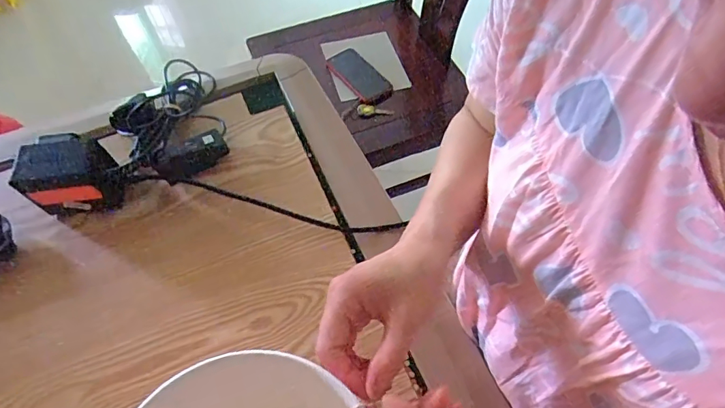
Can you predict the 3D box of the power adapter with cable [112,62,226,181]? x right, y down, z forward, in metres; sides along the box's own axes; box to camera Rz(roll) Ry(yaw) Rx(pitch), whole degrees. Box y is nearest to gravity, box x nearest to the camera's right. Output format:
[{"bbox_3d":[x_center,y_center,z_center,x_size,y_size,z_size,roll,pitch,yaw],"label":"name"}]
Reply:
[{"bbox_3d":[-0.228,-0.110,0.542,0.114,0.048,0.188,-19,60,-8],"label":"power adapter with cable"}]

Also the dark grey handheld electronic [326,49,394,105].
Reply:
[{"bbox_3d":[-0.007,-0.290,1.060,0.088,0.008,0.167,-37,73,-23],"label":"dark grey handheld electronic"}]

